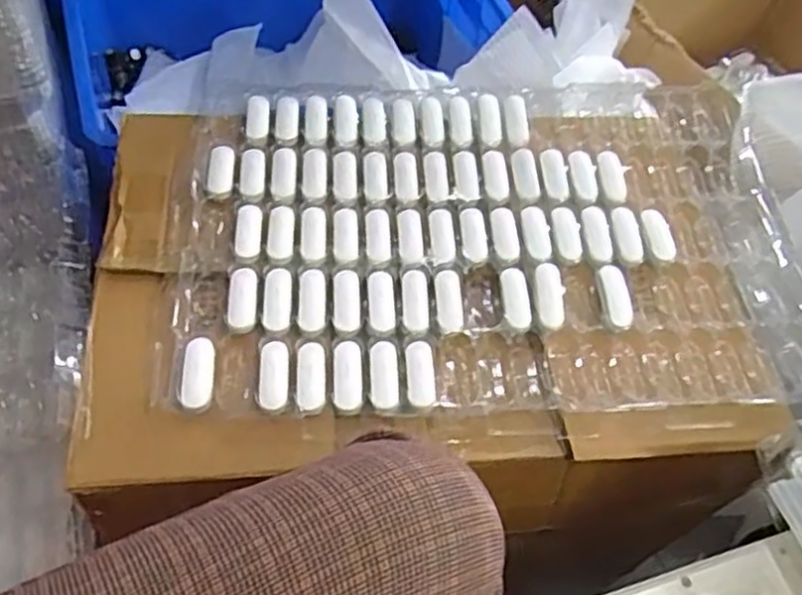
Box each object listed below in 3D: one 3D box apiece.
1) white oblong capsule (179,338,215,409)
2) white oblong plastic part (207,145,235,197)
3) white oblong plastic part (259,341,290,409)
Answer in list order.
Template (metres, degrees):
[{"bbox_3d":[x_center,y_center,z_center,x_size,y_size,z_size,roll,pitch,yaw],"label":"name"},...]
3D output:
[{"bbox_3d":[-0.166,0.061,0.590,0.023,0.016,0.064,-3,57,-7],"label":"white oblong capsule"},{"bbox_3d":[-0.177,-0.126,0.710,0.025,0.010,0.069,-3,57,-7],"label":"white oblong plastic part"},{"bbox_3d":[-0.105,0.064,0.600,0.024,0.006,0.063,-3,57,-7],"label":"white oblong plastic part"}]

